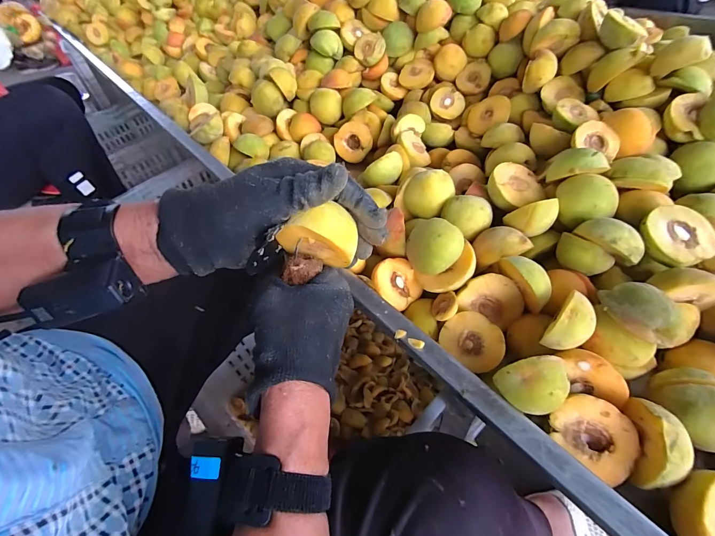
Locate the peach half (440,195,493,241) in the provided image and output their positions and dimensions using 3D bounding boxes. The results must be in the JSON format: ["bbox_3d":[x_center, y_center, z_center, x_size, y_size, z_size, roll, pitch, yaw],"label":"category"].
[{"bbox_3d":[0.124,-0.061,0.392,0.049,0.027,0.041,32,60,28],"label":"peach half"}]

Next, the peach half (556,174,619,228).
[{"bbox_3d":[0.246,-0.070,0.375,0.056,0.030,0.055,13,78,18],"label":"peach half"}]

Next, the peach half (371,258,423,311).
[{"bbox_3d":[0.038,0.018,0.386,0.049,0.029,0.055,-35,94,-26],"label":"peach half"}]

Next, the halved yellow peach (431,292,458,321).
[{"bbox_3d":[0.090,0.040,0.354,0.029,0.009,0.029,-32,29,24],"label":"halved yellow peach"}]

